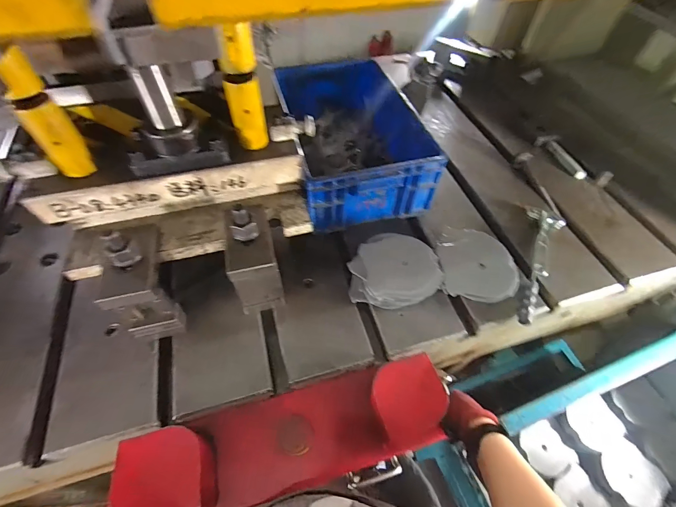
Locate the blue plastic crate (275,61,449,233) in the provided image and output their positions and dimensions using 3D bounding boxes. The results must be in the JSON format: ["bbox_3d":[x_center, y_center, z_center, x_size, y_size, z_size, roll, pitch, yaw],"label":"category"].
[{"bbox_3d":[0.023,-0.308,0.863,0.315,0.172,0.487,-13,56,-10],"label":"blue plastic crate"}]

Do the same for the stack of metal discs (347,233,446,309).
[{"bbox_3d":[0.113,0.043,0.675,0.177,0.102,0.146,-7,55,-7],"label":"stack of metal discs"}]

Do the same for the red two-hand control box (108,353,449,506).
[{"bbox_3d":[-0.068,0.303,0.543,0.488,0.120,0.151,-11,57,-14],"label":"red two-hand control box"}]

